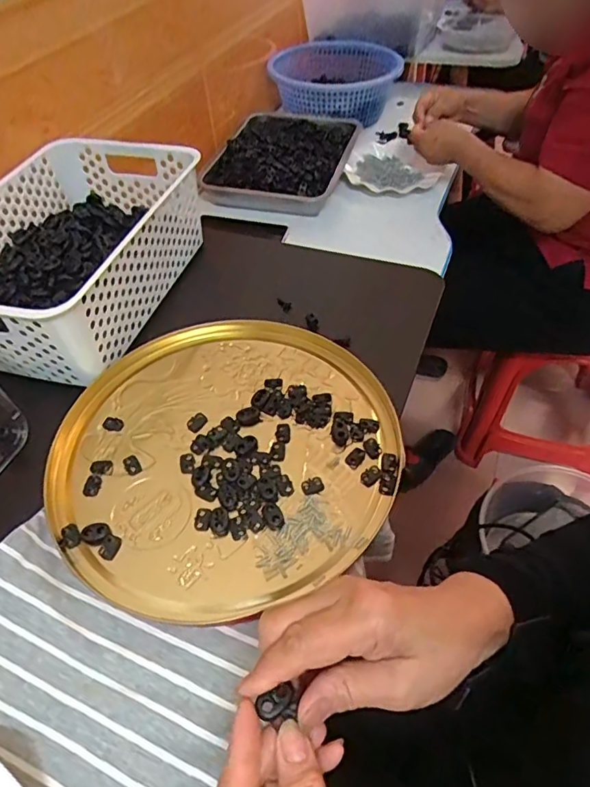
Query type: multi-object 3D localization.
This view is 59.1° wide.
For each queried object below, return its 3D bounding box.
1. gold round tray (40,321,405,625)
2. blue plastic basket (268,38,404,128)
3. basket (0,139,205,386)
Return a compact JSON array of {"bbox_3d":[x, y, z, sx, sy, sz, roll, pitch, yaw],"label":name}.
[{"bbox_3d":[-0.064,0.042,0.457,0.292,0.011,0.283,-2,49,2],"label":"gold round tray"},{"bbox_3d":[0.093,-0.692,1.135,0.262,0.087,0.291,7,50,10],"label":"blue plastic basket"},{"bbox_3d":[-0.243,-0.156,0.572,0.201,0.099,0.300,12,51,13],"label":"basket"}]

